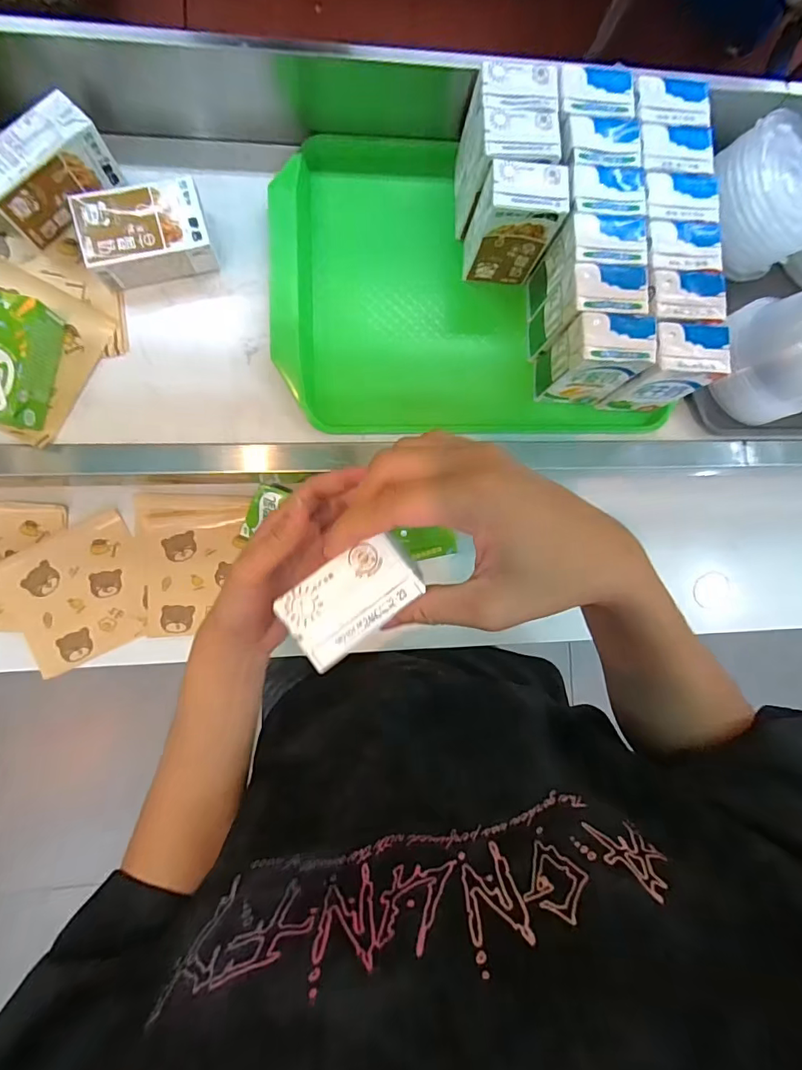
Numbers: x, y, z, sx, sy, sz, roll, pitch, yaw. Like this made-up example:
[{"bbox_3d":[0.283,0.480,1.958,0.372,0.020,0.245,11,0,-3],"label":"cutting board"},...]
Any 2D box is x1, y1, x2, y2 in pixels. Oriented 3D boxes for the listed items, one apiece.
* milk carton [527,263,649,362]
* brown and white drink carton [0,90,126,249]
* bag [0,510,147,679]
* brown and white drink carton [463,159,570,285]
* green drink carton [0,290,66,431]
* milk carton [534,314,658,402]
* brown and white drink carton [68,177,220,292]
[{"bbox_3d":[0.167,-0.199,0.450,0.067,0.102,0.042,-1,87,-6],"label":"milk carton"},{"bbox_3d":[-0.310,-0.319,0.428,0.106,0.057,0.043,-42,92,-7],"label":"brown and white drink carton"},{"bbox_3d":[-0.361,0.066,0.553,0.148,0.005,0.144,-27,90,-7],"label":"bag"},{"bbox_3d":[0.100,-0.282,0.448,0.069,0.102,0.042,6,86,-6],"label":"brown and white drink carton"},{"bbox_3d":[-0.351,-0.153,0.427,0.066,0.044,0.108,11,86,-5],"label":"green drink carton"},{"bbox_3d":[0.174,-0.158,0.446,0.067,0.099,0.042,0,87,-6],"label":"milk carton"},{"bbox_3d":[-0.232,-0.276,0.449,0.106,0.042,0.065,-16,89,-7],"label":"brown and white drink carton"}]

